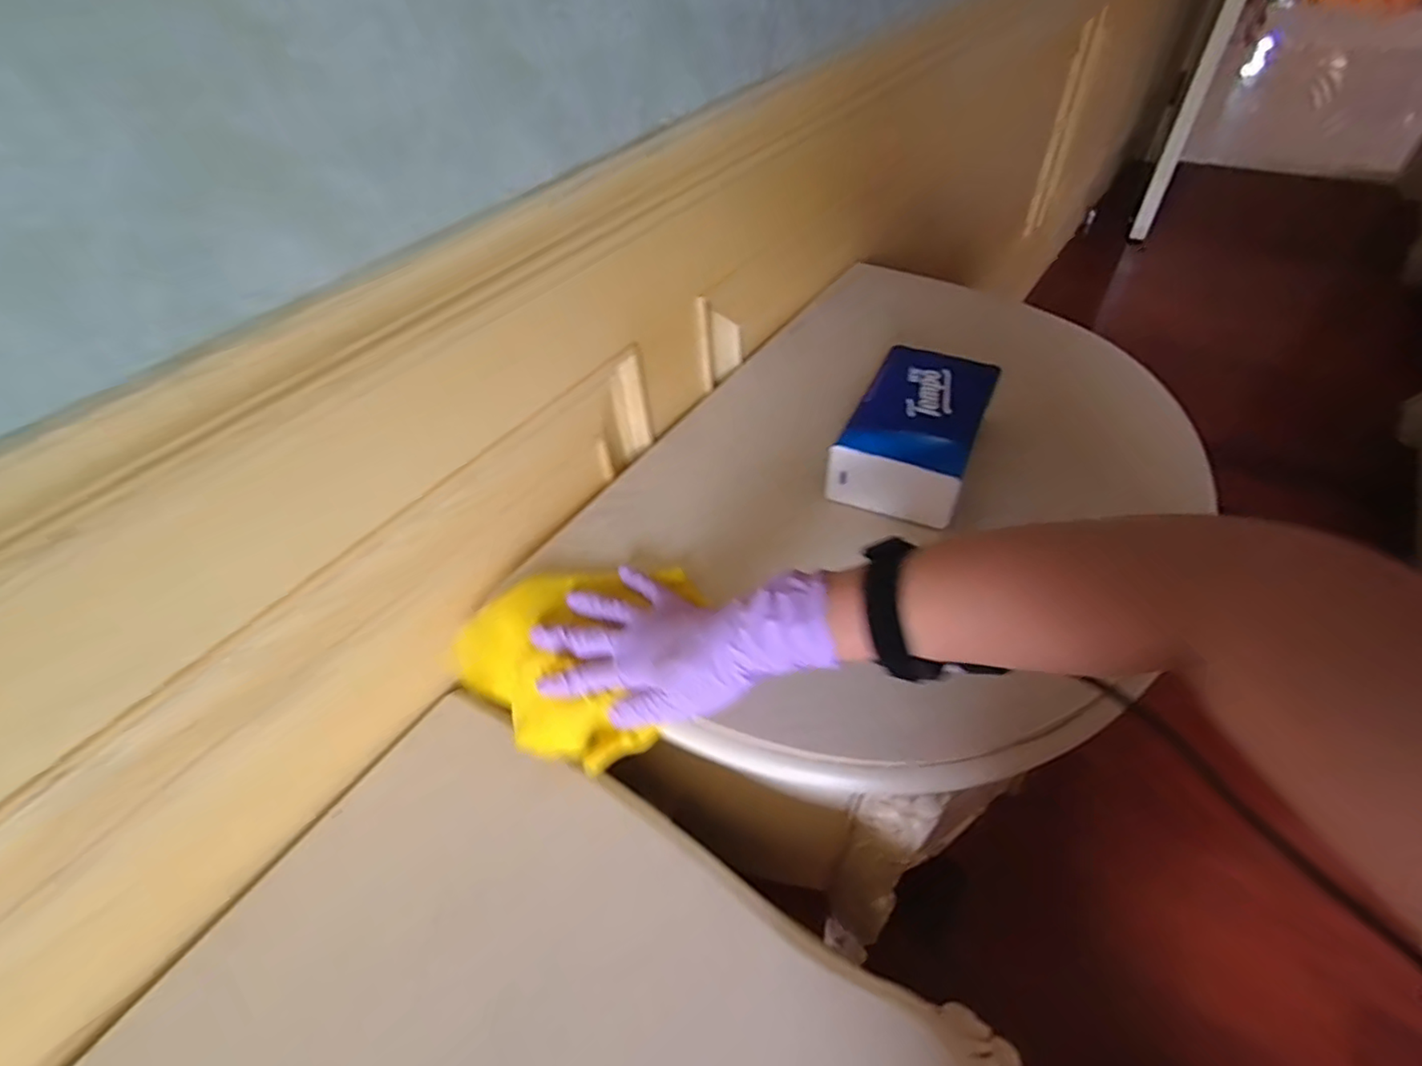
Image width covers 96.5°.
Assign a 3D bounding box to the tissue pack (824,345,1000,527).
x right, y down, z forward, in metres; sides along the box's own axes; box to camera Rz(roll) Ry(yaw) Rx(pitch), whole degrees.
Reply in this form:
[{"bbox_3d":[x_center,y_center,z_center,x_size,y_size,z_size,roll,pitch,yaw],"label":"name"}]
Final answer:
[{"bbox_3d":[0.176,-0.088,0.546,0.098,0.067,0.157,18,52,20],"label":"tissue pack"}]

